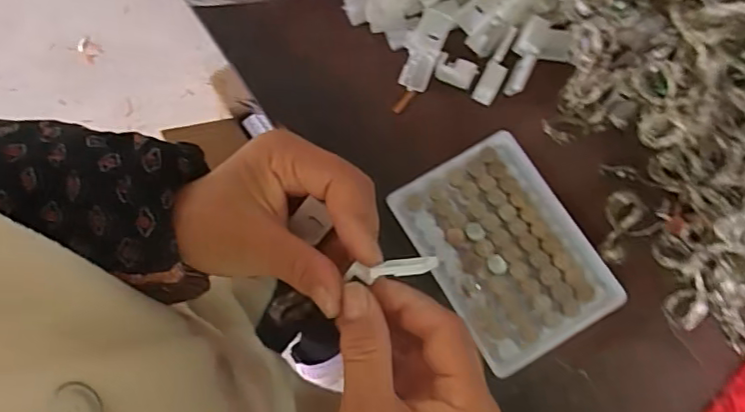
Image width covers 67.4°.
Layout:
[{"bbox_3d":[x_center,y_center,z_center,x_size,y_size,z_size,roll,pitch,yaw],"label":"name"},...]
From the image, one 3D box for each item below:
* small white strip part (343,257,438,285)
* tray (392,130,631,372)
[{"bbox_3d":[0.008,0.028,0.250,0.043,0.004,0.008,-10,71,16],"label":"small white strip part"},{"bbox_3d":[0.083,0.025,0.351,0.095,0.010,0.130,-30,74,-6],"label":"tray"}]

